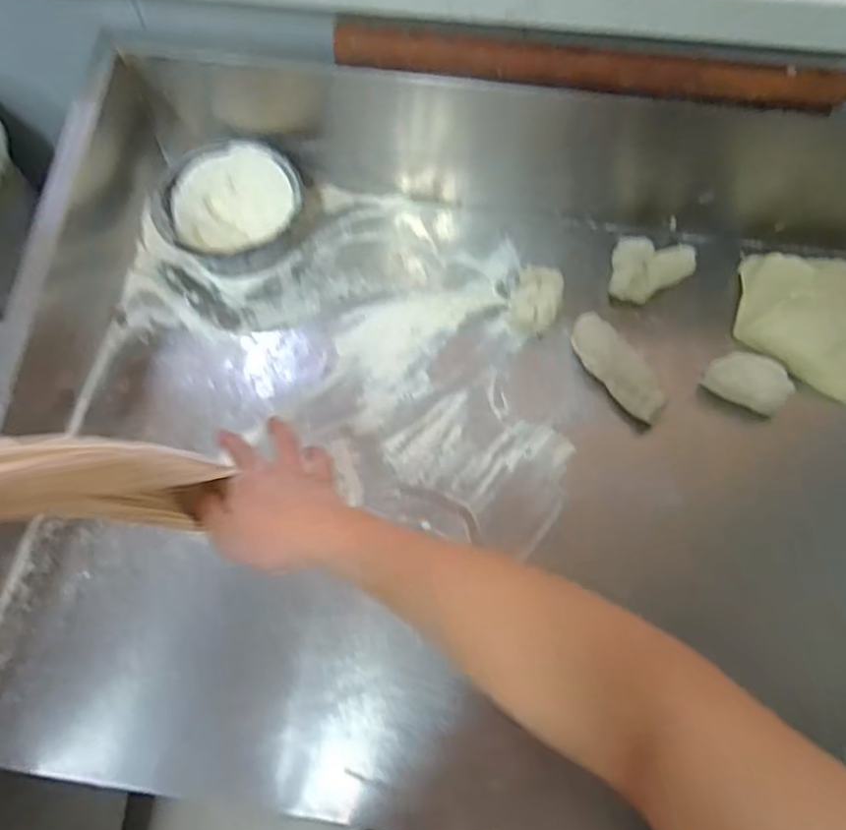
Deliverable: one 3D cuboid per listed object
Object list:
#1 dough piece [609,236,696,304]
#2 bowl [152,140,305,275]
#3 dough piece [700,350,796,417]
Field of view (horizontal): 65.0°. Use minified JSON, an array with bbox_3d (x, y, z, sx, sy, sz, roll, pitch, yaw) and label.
[{"bbox_3d":[0.266,-0.168,0.776,0.088,0.033,0.075,19,65,7],"label":"dough piece"},{"bbox_3d":[-0.219,-0.232,0.769,0.157,0.077,0.153,1,65,-2],"label":"bowl"},{"bbox_3d":[0.354,-0.037,0.718,0.082,0.031,0.053,37,69,14],"label":"dough piece"}]

